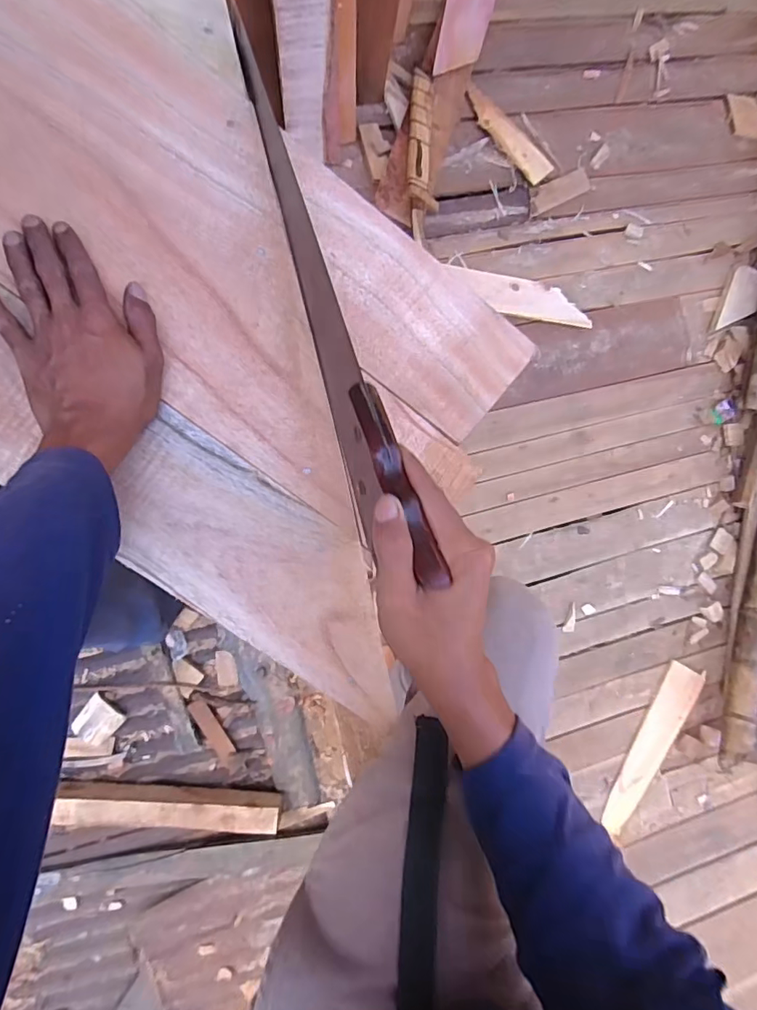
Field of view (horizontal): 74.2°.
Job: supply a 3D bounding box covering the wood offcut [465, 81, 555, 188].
[{"bbox_3d":[0.329,-0.954,1.287,0.080,0.018,0.289,-45,96,-8],"label":"wood offcut"}]

